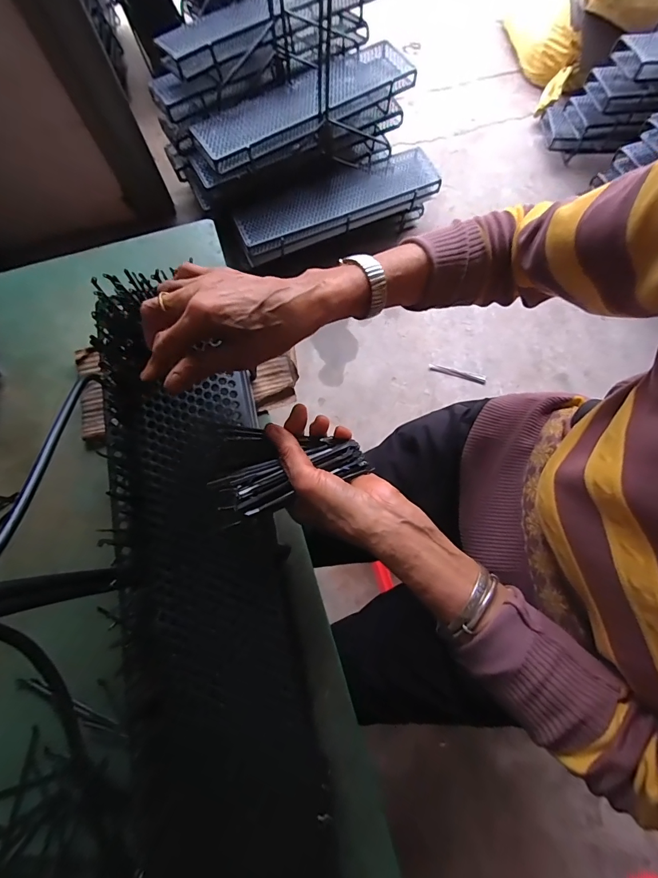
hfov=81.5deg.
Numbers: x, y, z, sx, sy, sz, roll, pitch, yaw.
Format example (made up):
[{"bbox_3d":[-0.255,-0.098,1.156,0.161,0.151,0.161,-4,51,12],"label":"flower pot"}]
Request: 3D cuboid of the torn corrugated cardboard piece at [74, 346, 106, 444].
[{"bbox_3d":[-0.290,-0.055,0.464,0.030,0.005,0.124,-16,75,-4],"label":"torn corrugated cardboard piece"}]

